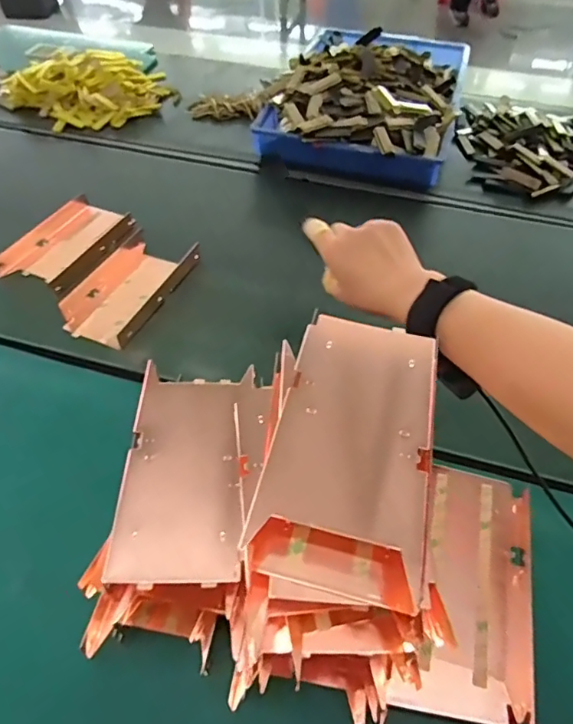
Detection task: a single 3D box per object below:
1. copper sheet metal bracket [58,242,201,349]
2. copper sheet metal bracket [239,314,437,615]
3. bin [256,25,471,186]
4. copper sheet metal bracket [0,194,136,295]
[{"bbox_3d":[-0.189,-0.088,0.591,0.104,0.026,0.161,21,52,15],"label":"copper sheet metal bracket"},{"bbox_3d":[0.038,0.044,0.281,0.081,0.027,0.163,13,51,8],"label":"copper sheet metal bracket"},{"bbox_3d":[0.142,-0.447,0.830,0.284,0.087,0.404,16,51,11],"label":"bin"},{"bbox_3d":[-0.280,-0.152,0.641,0.113,0.018,0.157,19,52,14],"label":"copper sheet metal bracket"}]

